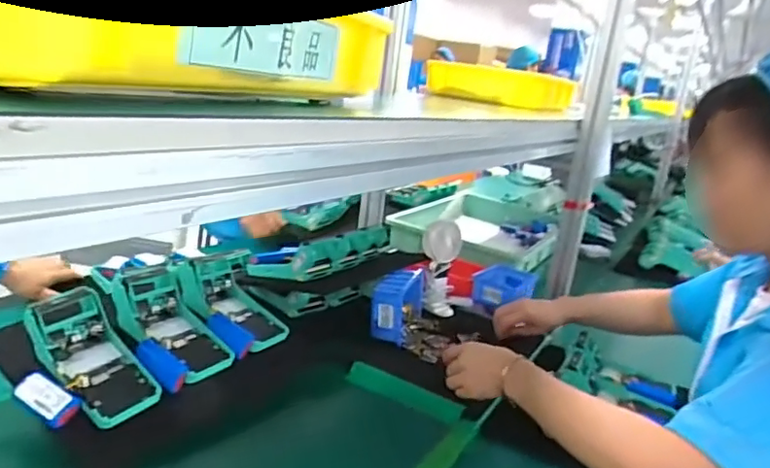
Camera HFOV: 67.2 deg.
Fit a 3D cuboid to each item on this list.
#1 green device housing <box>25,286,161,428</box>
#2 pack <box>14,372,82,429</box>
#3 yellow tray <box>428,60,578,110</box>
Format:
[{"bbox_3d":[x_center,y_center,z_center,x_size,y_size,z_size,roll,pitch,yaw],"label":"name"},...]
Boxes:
[{"bbox_3d":[-0.339,0.146,0.676,0.173,0.051,0.084,46,30,16],"label":"green device housing"},{"bbox_3d":[-0.368,0.180,0.627,0.072,0.019,0.040,31,55,18],"label":"pack"},{"bbox_3d":[0.299,-0.366,1.438,0.268,0.073,0.342,15,18,30],"label":"yellow tray"}]

